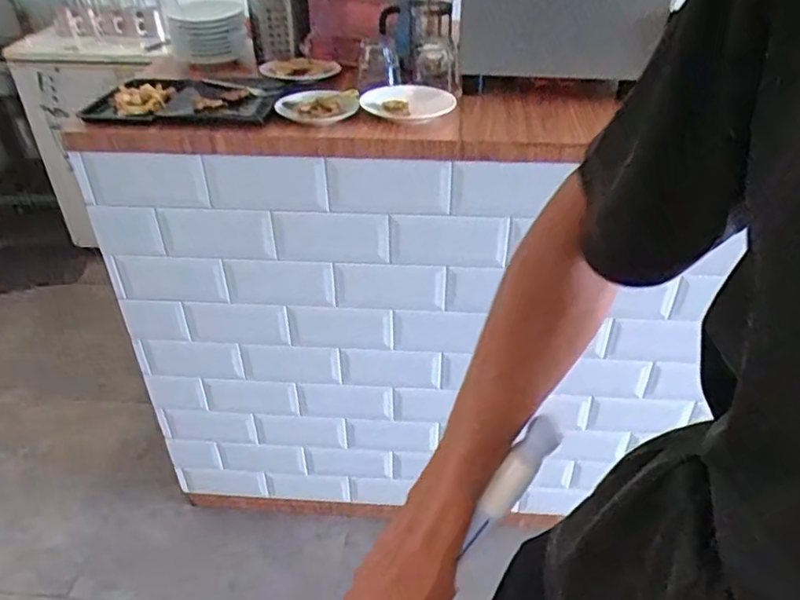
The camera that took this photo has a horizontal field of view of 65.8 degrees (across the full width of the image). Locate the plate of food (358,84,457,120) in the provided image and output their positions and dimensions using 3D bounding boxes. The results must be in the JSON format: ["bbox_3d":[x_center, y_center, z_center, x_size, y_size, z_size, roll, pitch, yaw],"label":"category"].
[{"bbox_3d":[0.012,-0.338,1.036,0.148,0.030,0.136,0,36,0],"label":"plate of food"}]

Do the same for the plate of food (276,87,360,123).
[{"bbox_3d":[-0.136,-0.328,1.035,0.133,0.022,0.119,-4,36,-6],"label":"plate of food"}]

